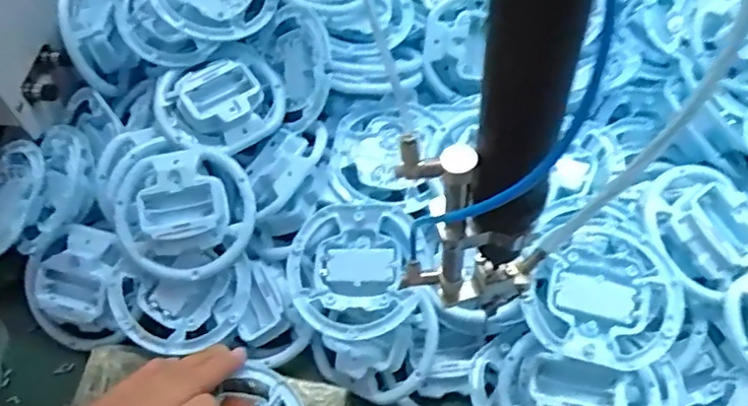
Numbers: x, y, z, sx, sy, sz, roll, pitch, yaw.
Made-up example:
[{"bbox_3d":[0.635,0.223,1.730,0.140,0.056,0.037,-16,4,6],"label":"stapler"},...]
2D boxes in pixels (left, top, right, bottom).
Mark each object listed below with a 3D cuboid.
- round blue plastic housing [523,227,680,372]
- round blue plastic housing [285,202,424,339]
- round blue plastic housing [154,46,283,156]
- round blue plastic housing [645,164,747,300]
[{"bbox_3d":[0.158,0.067,0.426,0.097,0.023,0.093,-1,58,1],"label":"round blue plastic housing"},{"bbox_3d":[-0.012,0.051,0.466,0.100,0.028,0.100,-3,74,10],"label":"round blue plastic housing"},{"bbox_3d":[-0.124,-0.083,0.506,0.100,0.032,0.082,-28,62,-15],"label":"round blue plastic housing"},{"bbox_3d":[0.237,0.014,0.444,0.082,0.021,0.085,-1,58,1],"label":"round blue plastic housing"}]

